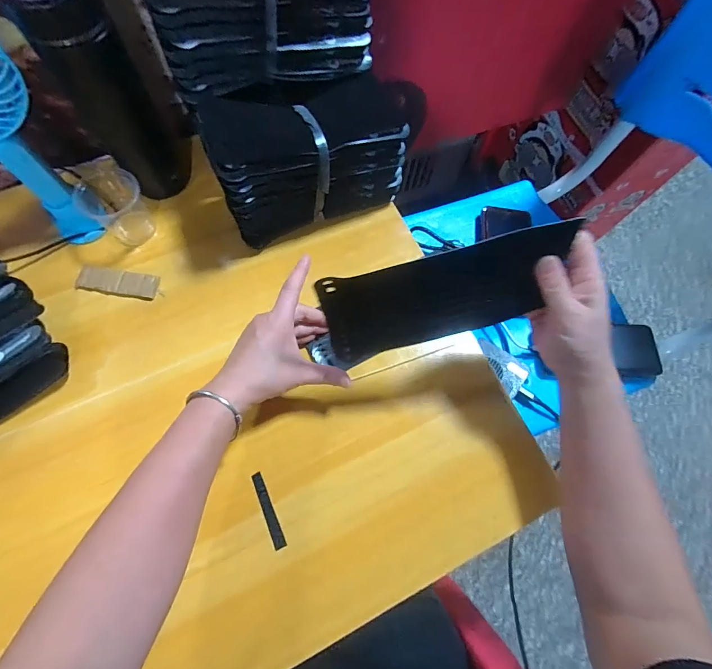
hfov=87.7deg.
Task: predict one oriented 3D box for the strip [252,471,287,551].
[{"bbox_3d":[-0.083,0.166,0.350,0.011,0.004,0.070,-23,74,-9],"label":"strip"}]

